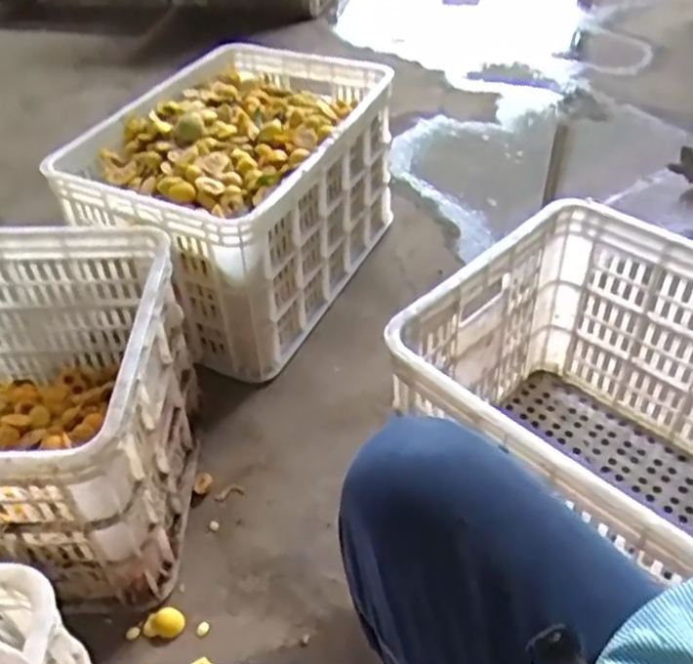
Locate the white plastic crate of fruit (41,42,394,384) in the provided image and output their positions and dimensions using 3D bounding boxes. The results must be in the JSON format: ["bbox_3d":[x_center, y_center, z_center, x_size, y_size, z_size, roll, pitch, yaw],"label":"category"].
[{"bbox_3d":[-0.160,-0.218,1.133,0.352,0.305,0.507,19,47,22],"label":"white plastic crate of fruit"}]

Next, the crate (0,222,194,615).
[{"bbox_3d":[-0.454,0.108,0.801,0.503,0.304,0.338,-3,43,1],"label":"crate"}]

